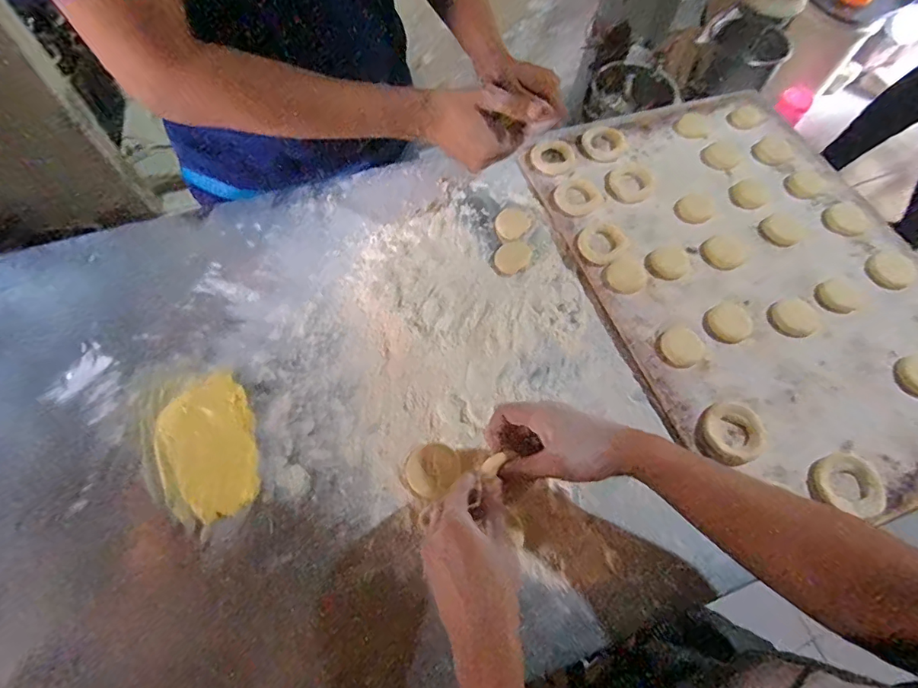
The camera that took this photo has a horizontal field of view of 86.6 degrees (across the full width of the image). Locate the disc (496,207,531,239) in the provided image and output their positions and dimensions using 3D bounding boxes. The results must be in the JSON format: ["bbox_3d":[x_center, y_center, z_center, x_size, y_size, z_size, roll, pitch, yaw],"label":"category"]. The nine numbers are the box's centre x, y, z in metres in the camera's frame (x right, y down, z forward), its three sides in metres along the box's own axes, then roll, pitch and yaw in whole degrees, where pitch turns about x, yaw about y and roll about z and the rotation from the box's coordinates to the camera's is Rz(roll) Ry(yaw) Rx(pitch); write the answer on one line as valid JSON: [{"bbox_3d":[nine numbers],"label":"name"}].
[{"bbox_3d":[0.073,-0.166,0.662,0.044,0.004,0.047,1,64,-1],"label":"disc"}]

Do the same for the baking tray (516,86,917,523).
[{"bbox_3d":[0.382,-0.106,0.636,0.434,0.018,0.616,-16,65,-9],"label":"baking tray"}]

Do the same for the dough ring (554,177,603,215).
[{"bbox_3d":[0.165,-0.203,0.672,0.062,0.010,0.058,1,64,-1],"label":"dough ring"}]

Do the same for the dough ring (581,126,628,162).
[{"bbox_3d":[0.215,-0.298,0.720,0.064,0.007,0.065,1,64,-1],"label":"dough ring"}]

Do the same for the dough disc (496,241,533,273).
[{"bbox_3d":[0.071,-0.115,0.639,0.050,0.005,0.041,-39,71,-19],"label":"dough disc"}]

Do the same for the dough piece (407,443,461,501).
[{"bbox_3d":[-0.029,0.130,0.508,0.051,0.012,0.054,37,68,16],"label":"dough piece"}]

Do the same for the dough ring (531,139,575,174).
[{"bbox_3d":[0.136,-0.274,0.706,0.062,0.006,0.066,1,64,-1],"label":"dough ring"}]

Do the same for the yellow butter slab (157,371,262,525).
[{"bbox_3d":[-0.256,0.106,0.510,0.088,0.010,0.145,-26,67,-14],"label":"yellow butter slab"}]

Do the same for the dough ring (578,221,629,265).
[{"bbox_3d":[0.189,-0.135,0.641,0.065,0.007,0.058,-37,70,-18],"label":"dough ring"}]

